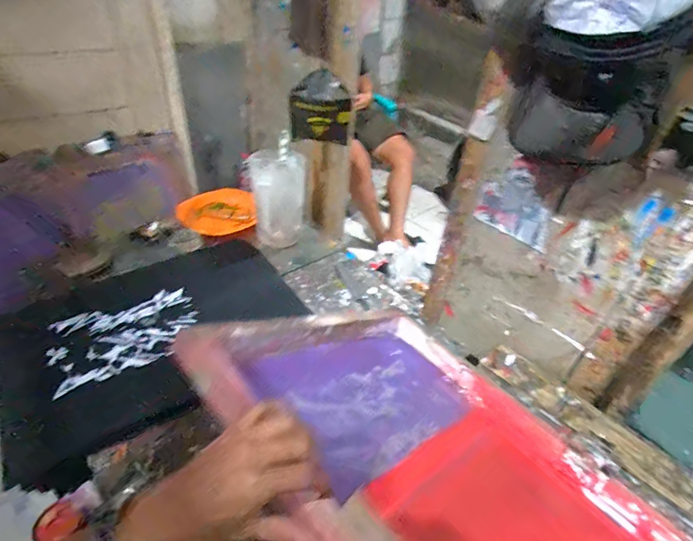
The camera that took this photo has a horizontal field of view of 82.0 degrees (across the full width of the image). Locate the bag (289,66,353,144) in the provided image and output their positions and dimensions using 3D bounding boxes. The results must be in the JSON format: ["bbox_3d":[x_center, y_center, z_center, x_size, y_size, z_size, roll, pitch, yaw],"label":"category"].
[{"bbox_3d":[-0.052,-0.374,0.938,0.154,0.180,0.040,-14,53,-23],"label":"bag"}]

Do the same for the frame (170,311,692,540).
[{"bbox_3d":[0.122,0.240,0.501,0.447,0.065,0.547,2,29,-48],"label":"frame"}]

